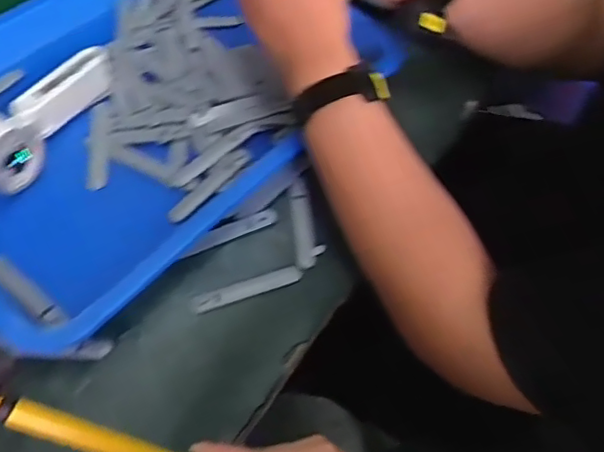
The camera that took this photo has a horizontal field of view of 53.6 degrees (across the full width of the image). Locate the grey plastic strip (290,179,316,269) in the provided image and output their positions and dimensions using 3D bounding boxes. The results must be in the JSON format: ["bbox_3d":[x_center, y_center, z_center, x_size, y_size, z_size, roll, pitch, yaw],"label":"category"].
[{"bbox_3d":[0.001,-0.003,0.541,0.016,0.011,0.086,-3,57,-7],"label":"grey plastic strip"}]

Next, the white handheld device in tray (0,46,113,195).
[{"bbox_3d":[-0.233,-0.102,0.539,0.054,0.046,0.168,29,59,14],"label":"white handheld device in tray"}]

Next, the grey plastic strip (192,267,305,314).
[{"bbox_3d":[-0.045,0.052,0.503,0.092,0.004,0.017,-16,59,-15],"label":"grey plastic strip"}]

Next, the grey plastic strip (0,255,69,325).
[{"bbox_3d":[-0.222,0.051,0.479,0.080,0.009,0.018,36,60,18],"label":"grey plastic strip"}]

